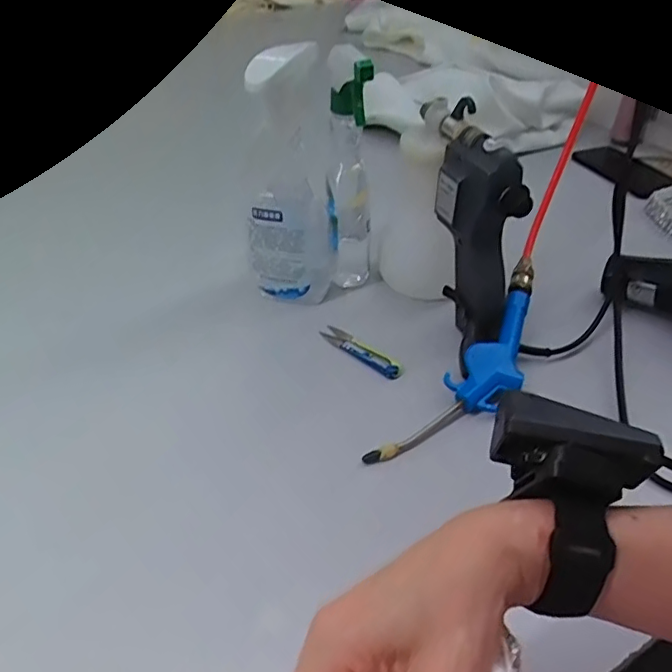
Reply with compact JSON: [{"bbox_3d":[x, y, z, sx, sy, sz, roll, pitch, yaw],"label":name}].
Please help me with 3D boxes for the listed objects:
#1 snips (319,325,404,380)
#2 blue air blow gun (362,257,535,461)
[{"bbox_3d":[0.025,0.015,0.573,0.099,0.014,0.018,30,48,33],"label":"snips"},{"bbox_3d":[0.133,0.033,0.524,0.062,0.043,0.271,28,65,31],"label":"blue air blow gun"}]

